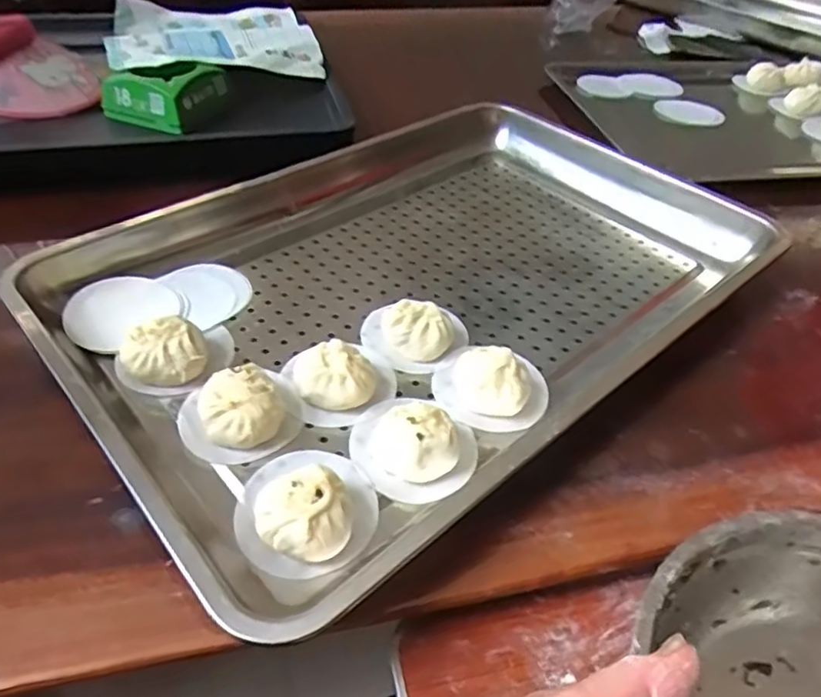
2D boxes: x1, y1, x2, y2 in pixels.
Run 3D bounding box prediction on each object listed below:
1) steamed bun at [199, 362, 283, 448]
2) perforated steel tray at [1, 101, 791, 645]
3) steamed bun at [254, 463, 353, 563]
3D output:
[{"bbox_3d":[-0.114,0.041,0.415,0.050,0.033,0.050,4,46,-4],"label":"steamed bun"},{"bbox_3d":[0.025,-0.060,0.523,0.561,0.053,0.371,-30,56,-31],"label":"perforated steel tray"},{"bbox_3d":[-0.062,0.098,0.359,0.052,0.037,0.046,-12,46,-18],"label":"steamed bun"}]

